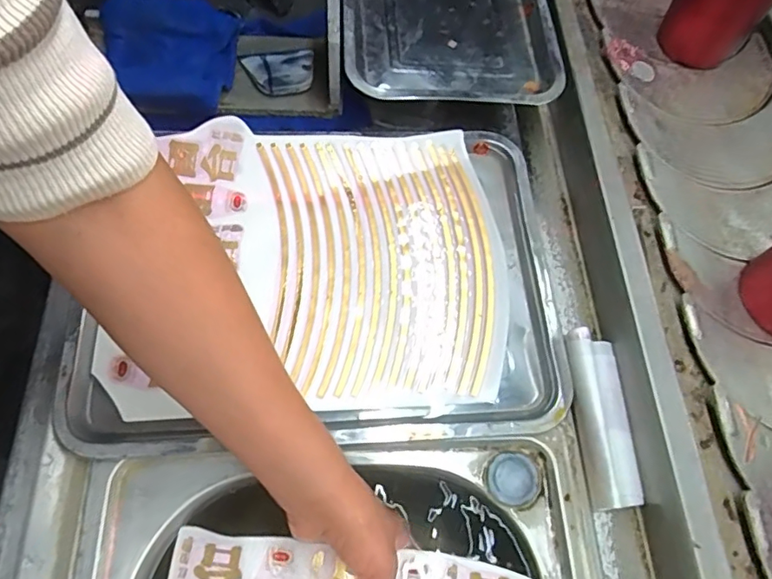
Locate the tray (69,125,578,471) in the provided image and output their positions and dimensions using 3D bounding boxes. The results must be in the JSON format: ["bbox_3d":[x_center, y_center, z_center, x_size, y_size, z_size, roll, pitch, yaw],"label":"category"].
[{"bbox_3d":[-0.048,-0.013,0.446,0.362,0.032,0.278,-3,66,-3],"label":"tray"}]

